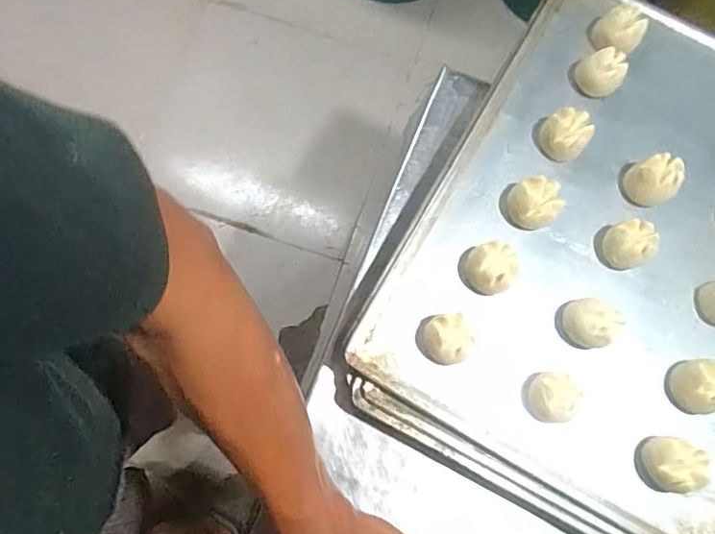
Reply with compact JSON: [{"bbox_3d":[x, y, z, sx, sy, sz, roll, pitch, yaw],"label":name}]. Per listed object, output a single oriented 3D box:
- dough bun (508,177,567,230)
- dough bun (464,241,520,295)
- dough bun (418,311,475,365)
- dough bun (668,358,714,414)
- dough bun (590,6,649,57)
[{"bbox_3d":[0.150,-0.053,0.458,0.041,0.034,0.039,0,76,-2],"label":"dough bun"},{"bbox_3d":[0.110,0.002,0.446,0.042,0.038,0.039,0,76,-2],"label":"dough bun"},{"bbox_3d":[0.070,0.058,0.424,0.036,0.025,0.037,-18,77,-6],"label":"dough bun"},{"bbox_3d":[0.270,0.093,0.422,0.035,0.028,0.038,0,76,-2],"label":"dough bun"},{"bbox_3d":[0.243,-0.220,0.501,0.042,0.033,0.036,34,78,7],"label":"dough bun"}]

